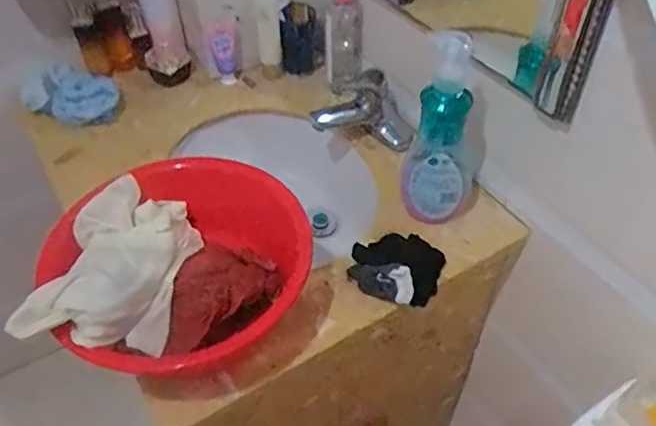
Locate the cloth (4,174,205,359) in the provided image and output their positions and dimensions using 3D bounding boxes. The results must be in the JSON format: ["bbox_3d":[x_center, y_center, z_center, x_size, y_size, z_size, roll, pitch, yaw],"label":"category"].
[{"bbox_3d":[-0.249,0.061,0.703,0.155,0.109,0.231,-5,32,-2],"label":"cloth"}]

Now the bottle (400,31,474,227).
[{"bbox_3d":[0.155,-0.097,0.808,0.096,0.278,0.057,5,47,7],"label":"bottle"}]

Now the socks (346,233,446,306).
[{"bbox_3d":[0.102,0.069,0.810,0.108,0.060,0.112,-1,47,1],"label":"socks"}]

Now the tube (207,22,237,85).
[{"bbox_3d":[-0.199,-0.293,1.131,0.049,0.120,0.030,-9,47,-6],"label":"tube"}]

